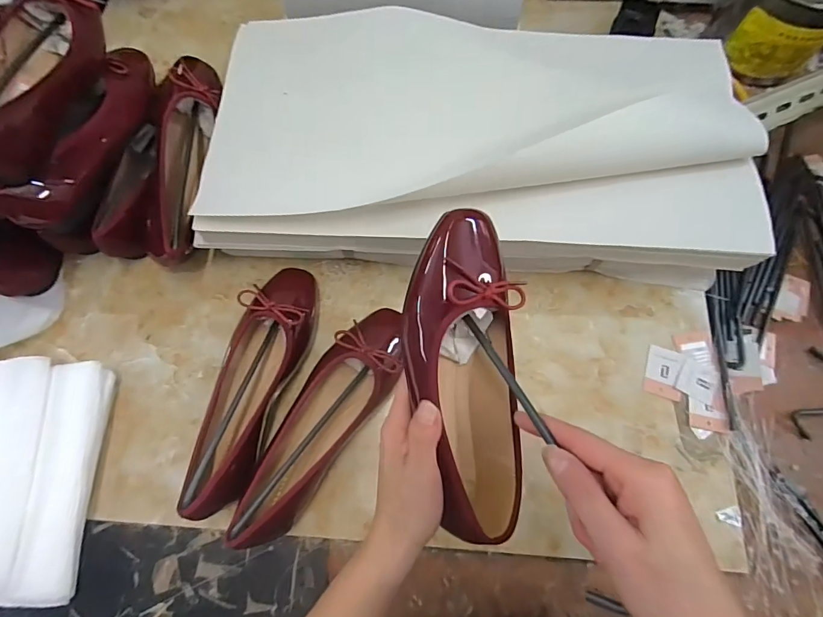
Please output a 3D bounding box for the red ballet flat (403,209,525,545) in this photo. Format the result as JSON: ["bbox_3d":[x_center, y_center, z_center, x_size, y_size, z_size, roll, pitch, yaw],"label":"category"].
[{"bbox_3d":[0.040,0.047,0.305,0.081,0.054,0.225,-7,96,-2],"label":"red ballet flat"}]

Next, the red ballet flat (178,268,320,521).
[{"bbox_3d":[-0.150,0.069,0.406,0.072,0.065,0.238,9,73,3],"label":"red ballet flat"}]

